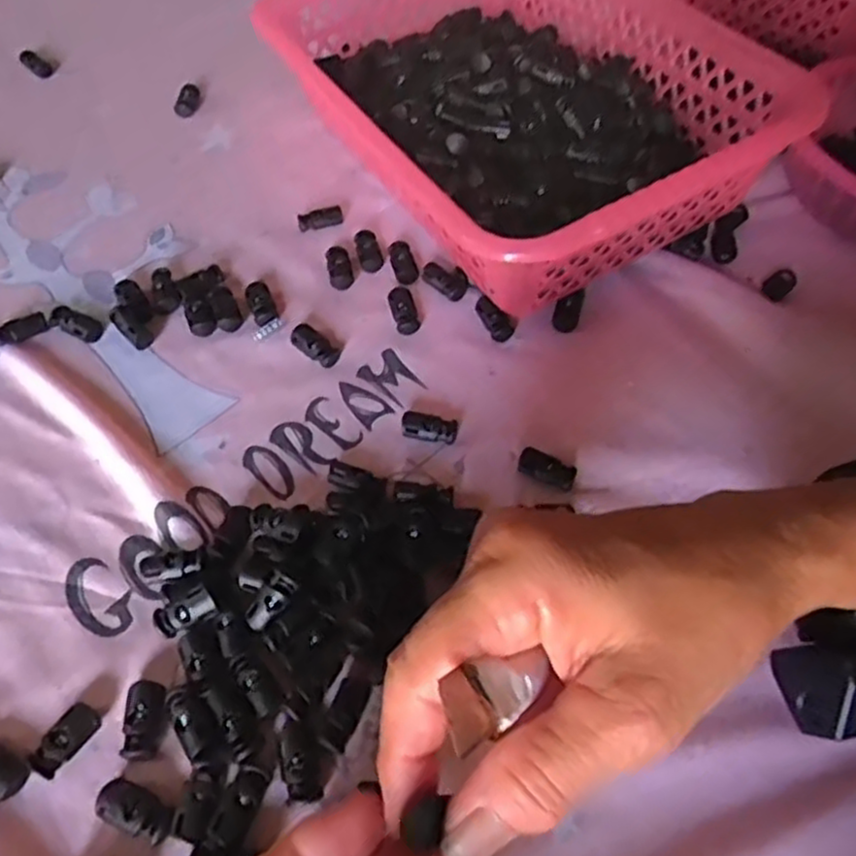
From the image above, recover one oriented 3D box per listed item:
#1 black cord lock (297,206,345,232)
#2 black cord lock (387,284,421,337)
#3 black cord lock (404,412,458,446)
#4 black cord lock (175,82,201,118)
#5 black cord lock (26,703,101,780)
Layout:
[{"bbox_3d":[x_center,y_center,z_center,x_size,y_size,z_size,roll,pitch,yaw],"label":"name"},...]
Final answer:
[{"bbox_3d":[-0.066,-0.131,0.464,0.028,0.009,0.011,-13,57,-13],"label":"black cord lock"},{"bbox_3d":[-0.014,-0.067,0.421,0.014,0.005,0.033,-12,57,-12],"label":"black cord lock"},{"bbox_3d":[0.001,0.000,0.371,0.028,0.006,0.015,11,55,4],"label":"black cord lock"},{"bbox_3d":[-0.172,-0.234,0.535,0.016,0.007,0.030,1,55,-3],"label":"black cord lock"},{"bbox_3d":[-0.136,0.116,0.280,0.013,0.008,0.026,28,58,15],"label":"black cord lock"}]

